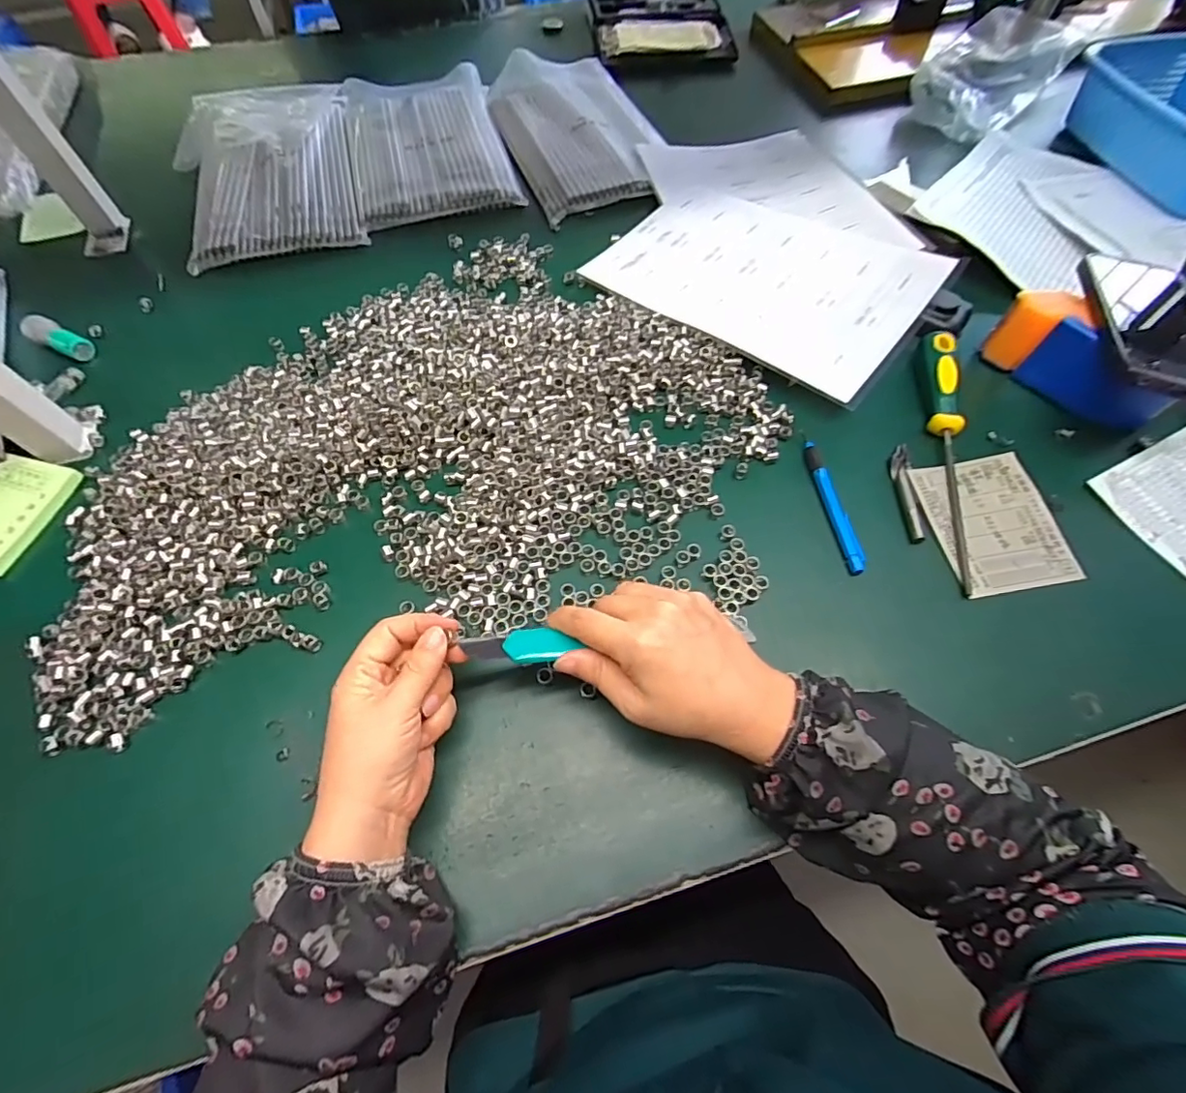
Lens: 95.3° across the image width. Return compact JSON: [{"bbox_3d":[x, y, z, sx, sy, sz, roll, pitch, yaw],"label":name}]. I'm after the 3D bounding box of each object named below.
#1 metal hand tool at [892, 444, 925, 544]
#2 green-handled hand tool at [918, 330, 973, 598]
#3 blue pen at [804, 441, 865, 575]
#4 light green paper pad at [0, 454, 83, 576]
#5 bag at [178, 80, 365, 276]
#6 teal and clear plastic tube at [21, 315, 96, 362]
[{"bbox_3d":[0.244,-0.044,0.420,0.013,0.007,0.089,5,62,4],"label":"metal hand tool"},{"bbox_3d":[0.281,-0.081,0.425,0.020,0.022,0.244,9,63,7],"label":"green-handled hand tool"},{"bbox_3d":[0.183,-0.033,0.411,0.011,0.008,0.114,-9,62,-3],"label":"blue pen"},{"bbox_3d":[-0.461,-0.027,0.424,0.072,0.011,0.096,13,63,9],"label":"light green paper pad"},{"bbox_3d":[-0.389,-0.452,0.639,0.201,0.028,0.310,-15,62,-6],"label":"bag"},{"bbox_3d":[-0.503,-0.197,0.507,0.061,0.018,0.026,28,66,2],"label":"teal and clear plastic tube"}]

